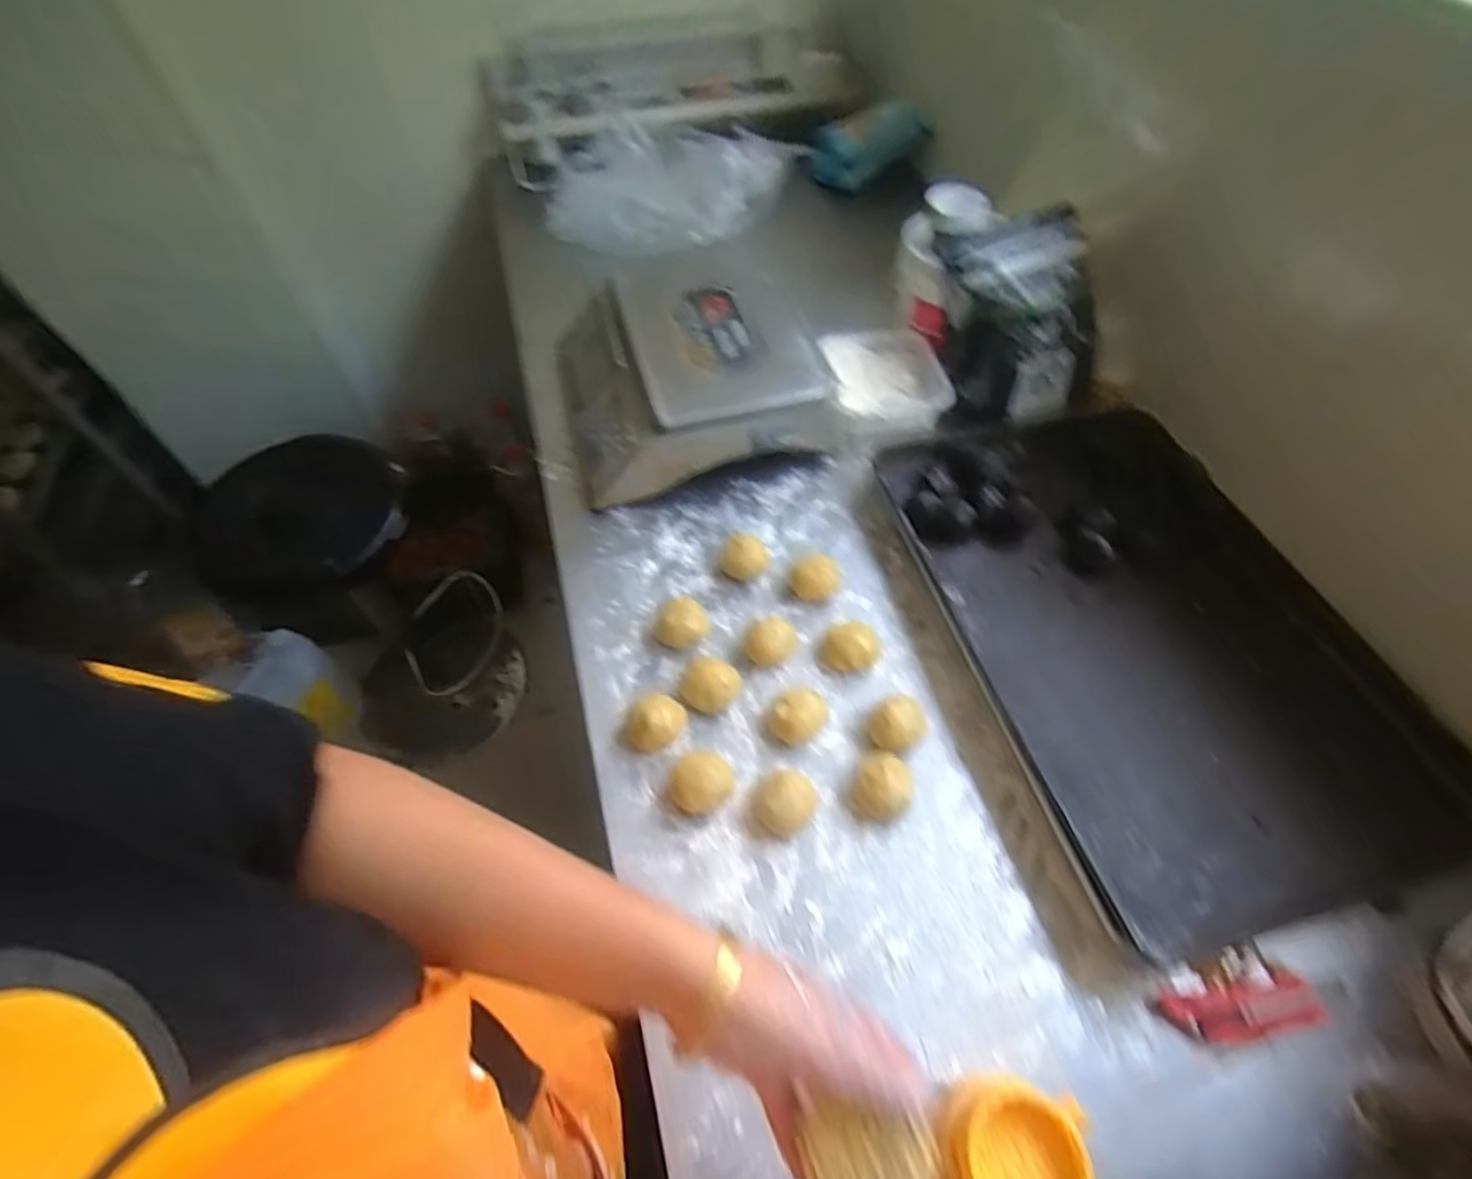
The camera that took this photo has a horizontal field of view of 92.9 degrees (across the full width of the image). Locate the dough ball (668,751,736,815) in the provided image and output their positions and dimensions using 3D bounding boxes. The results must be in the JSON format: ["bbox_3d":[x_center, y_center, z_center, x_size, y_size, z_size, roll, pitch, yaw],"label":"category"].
[{"bbox_3d":[-0.033,0.185,0.666,0.060,0.047,0.052,-31,60,-18],"label":"dough ball"}]

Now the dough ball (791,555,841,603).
[{"bbox_3d":[0.091,-0.012,0.794,0.053,0.032,0.042,-14,57,-8],"label":"dough ball"}]

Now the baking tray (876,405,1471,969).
[{"bbox_3d":[0.441,0.033,0.748,0.394,0.063,0.584,-13,59,-9],"label":"baking tray"}]

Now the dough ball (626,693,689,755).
[{"bbox_3d":[-0.080,0.134,0.705,0.060,0.042,0.058,-7,56,-3],"label":"dough ball"}]

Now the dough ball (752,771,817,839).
[{"bbox_3d":[0.045,0.198,0.652,0.051,0.050,0.053,-1,56,1],"label":"dough ball"}]

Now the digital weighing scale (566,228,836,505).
[{"bbox_3d":[-0.065,-0.281,0.921,0.318,0.108,0.283,-15,57,-8],"label":"digital weighing scale"}]

